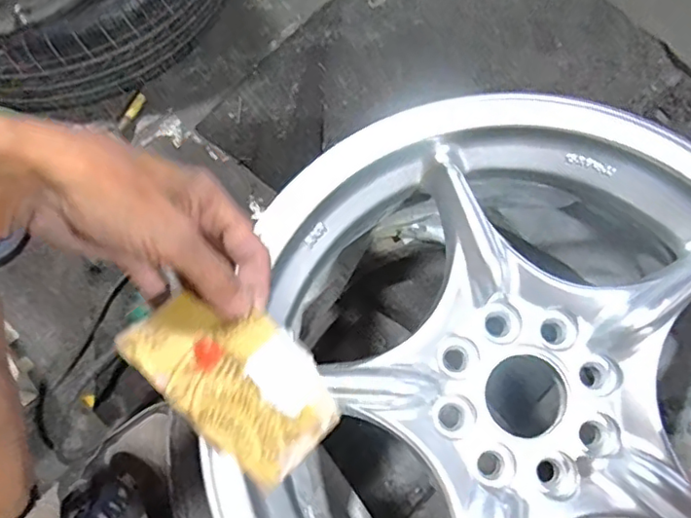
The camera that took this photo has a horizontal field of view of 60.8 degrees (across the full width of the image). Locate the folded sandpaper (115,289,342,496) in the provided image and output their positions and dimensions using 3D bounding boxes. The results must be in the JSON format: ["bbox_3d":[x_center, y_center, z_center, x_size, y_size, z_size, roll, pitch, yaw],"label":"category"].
[{"bbox_3d":[-0.058,0.062,0.313,0.110,0.015,0.066,42,77,13],"label":"folded sandpaper"}]

